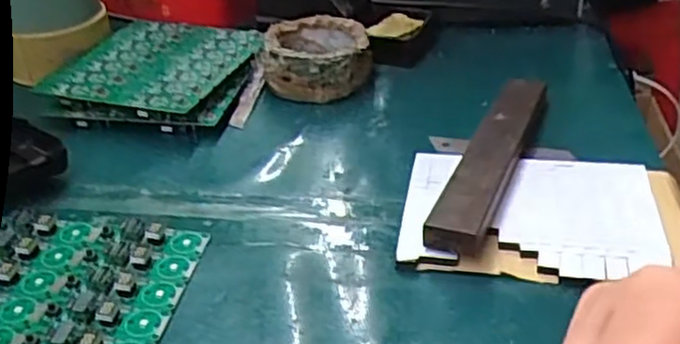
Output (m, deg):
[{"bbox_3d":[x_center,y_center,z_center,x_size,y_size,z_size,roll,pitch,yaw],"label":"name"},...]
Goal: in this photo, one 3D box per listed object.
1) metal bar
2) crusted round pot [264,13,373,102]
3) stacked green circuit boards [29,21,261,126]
[{"bbox_3d":[0.100,-0.011,0.460,0.031,0.022,0.201,11,35,21],"label":"metal bar"},{"bbox_3d":[-0.019,-0.091,0.581,0.082,0.044,0.080,-5,33,-3],"label":"crusted round pot"},{"bbox_3d":[-0.144,-0.079,0.581,0.145,0.033,0.142,5,34,13],"label":"stacked green circuit boards"}]

